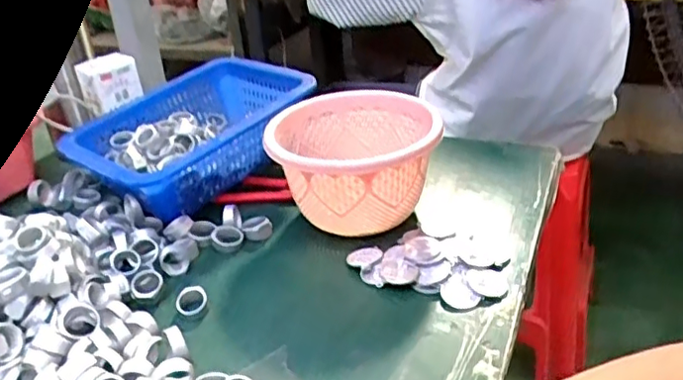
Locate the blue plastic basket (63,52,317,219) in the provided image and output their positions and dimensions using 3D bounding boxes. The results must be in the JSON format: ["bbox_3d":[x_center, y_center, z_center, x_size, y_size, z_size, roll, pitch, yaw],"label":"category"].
[{"bbox_3d":[-0.145,-0.050,0.606,0.166,0.089,0.217,23,40,39],"label":"blue plastic basket"}]

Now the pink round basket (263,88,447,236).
[{"bbox_3d":[0.010,-0.021,0.540,0.137,0.093,0.137,-5,30,3],"label":"pink round basket"}]

